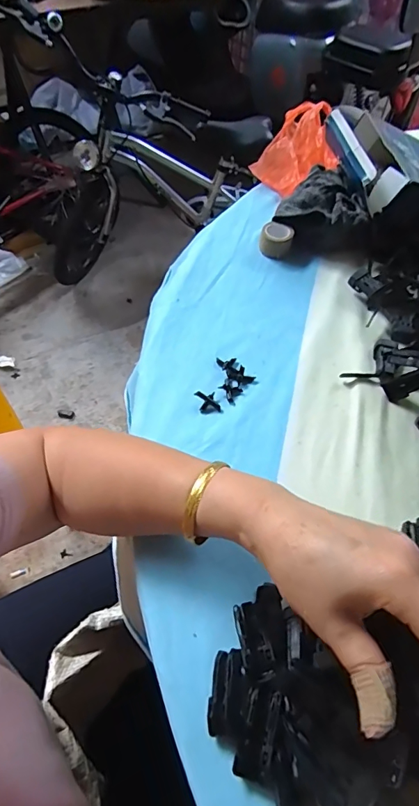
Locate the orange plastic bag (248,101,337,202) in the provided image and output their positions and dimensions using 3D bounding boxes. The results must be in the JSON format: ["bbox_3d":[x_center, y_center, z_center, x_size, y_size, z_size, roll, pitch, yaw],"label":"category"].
[{"bbox_3d":[0.125,-0.347,0.607,0.103,0.056,0.152,25,60,14],"label":"orange plastic bag"}]

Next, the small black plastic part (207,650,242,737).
[{"bbox_3d":[0.010,0.180,0.278,0.019,0.014,0.046,8,57,4],"label":"small black plastic part"}]

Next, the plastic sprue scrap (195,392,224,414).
[{"bbox_3d":[-0.001,0.000,0.403,0.019,0.009,0.022,-14,58,-10],"label":"plastic sprue scrap"}]

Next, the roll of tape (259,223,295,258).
[{"bbox_3d":[0.077,-0.188,0.513,0.035,0.025,0.035,1,57,-1],"label":"roll of tape"}]

